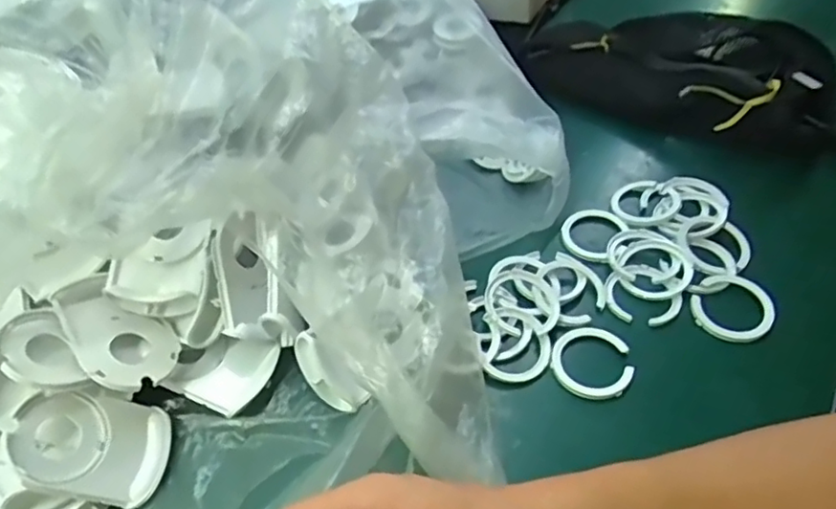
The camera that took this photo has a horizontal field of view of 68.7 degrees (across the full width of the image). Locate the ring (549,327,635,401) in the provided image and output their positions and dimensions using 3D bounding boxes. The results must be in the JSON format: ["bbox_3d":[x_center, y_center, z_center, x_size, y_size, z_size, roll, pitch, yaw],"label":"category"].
[{"bbox_3d":[0.112,0.069,0.393,0.050,0.005,0.050,-3,47,3],"label":"ring"}]

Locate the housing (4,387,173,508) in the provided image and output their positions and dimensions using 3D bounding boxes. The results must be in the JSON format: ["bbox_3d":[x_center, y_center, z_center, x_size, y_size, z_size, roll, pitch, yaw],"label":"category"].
[{"bbox_3d":[-0.188,0.109,0.348,0.025,0.082,0.057,-33,42,35],"label":"housing"}]

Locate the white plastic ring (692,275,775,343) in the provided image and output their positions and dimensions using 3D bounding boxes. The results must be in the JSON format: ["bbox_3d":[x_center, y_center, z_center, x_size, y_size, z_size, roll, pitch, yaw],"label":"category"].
[{"bbox_3d":[0.210,0.032,0.409,0.046,0.007,0.052,-3,47,3],"label":"white plastic ring"}]

